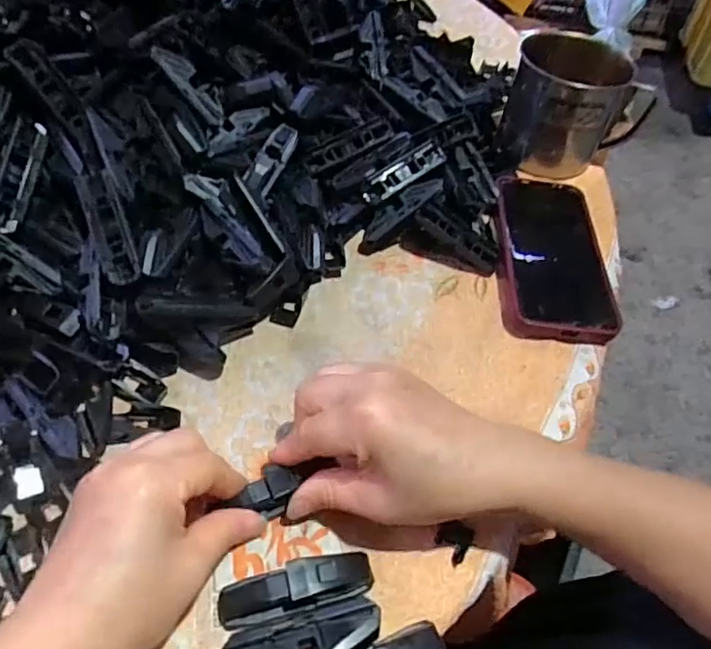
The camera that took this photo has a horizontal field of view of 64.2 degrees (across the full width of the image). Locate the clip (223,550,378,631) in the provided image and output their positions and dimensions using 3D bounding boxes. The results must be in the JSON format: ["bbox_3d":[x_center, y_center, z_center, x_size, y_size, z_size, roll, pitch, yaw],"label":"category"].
[{"bbox_3d":[-0.029,0.130,0.280,0.075,0.026,0.023,-8,55,-10],"label":"clip"}]

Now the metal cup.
[{"bbox_3d":[0.185,-0.189,0.488,0.095,0.092,0.095,2,54,-3],"label":"metal cup"}]

